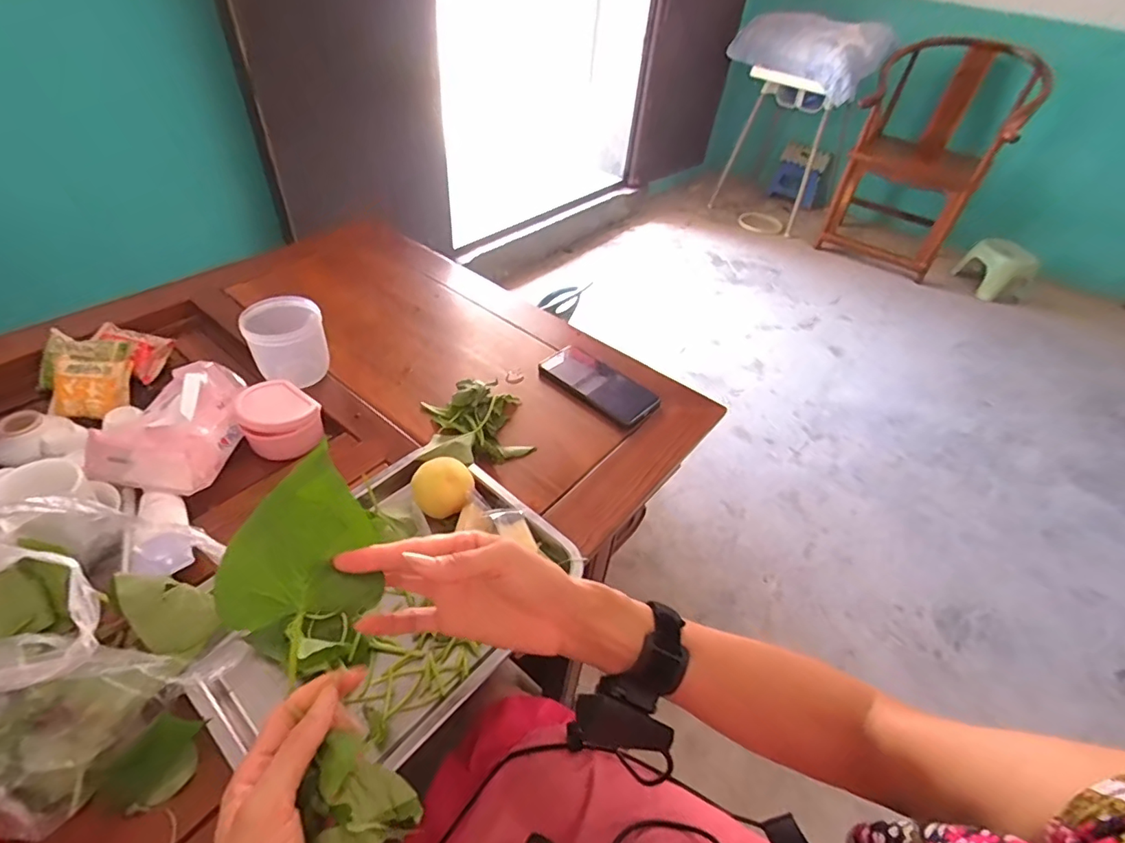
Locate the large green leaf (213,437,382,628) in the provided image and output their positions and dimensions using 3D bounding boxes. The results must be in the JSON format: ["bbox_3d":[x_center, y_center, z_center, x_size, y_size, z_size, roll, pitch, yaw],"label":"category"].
[{"bbox_3d":[-0.159,0.069,0.327,0.087,0.006,0.099,-1,81,-24],"label":"large green leaf"}]

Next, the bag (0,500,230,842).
[{"bbox_3d":[-0.400,0.152,0.385,0.252,0.136,0.210,6,44,-1],"label":"bag"}]

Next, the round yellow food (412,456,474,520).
[{"bbox_3d":[-0.124,0.074,0.555,0.060,0.052,0.052,-5,45,-12],"label":"round yellow food"}]

